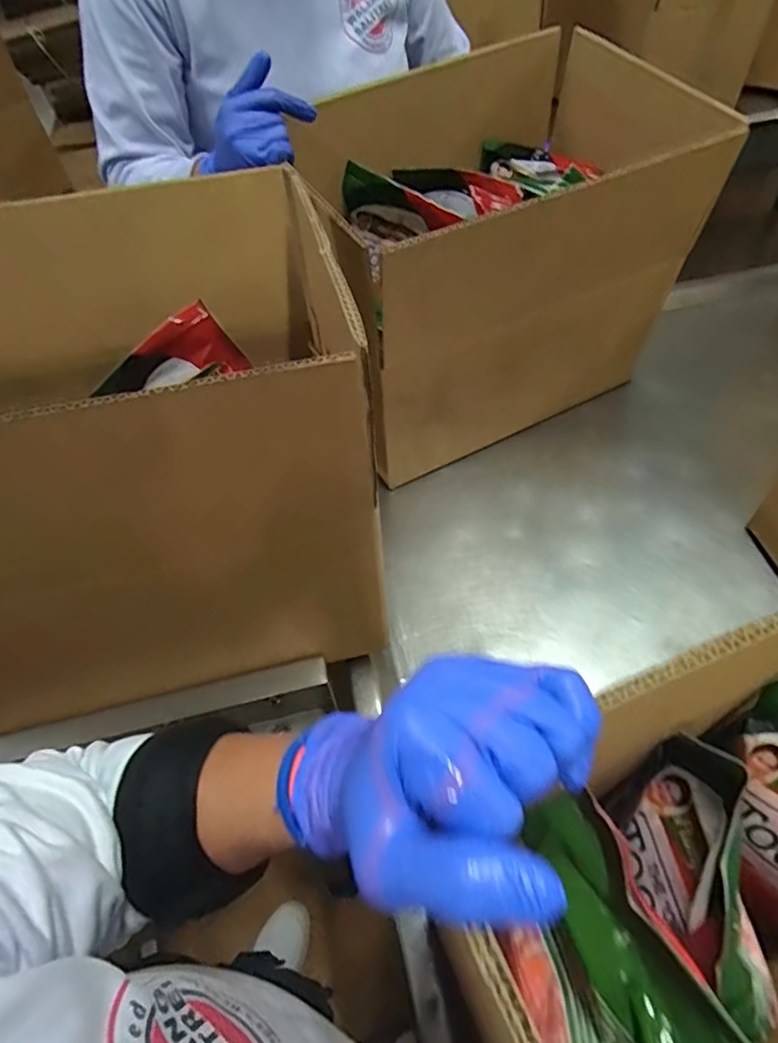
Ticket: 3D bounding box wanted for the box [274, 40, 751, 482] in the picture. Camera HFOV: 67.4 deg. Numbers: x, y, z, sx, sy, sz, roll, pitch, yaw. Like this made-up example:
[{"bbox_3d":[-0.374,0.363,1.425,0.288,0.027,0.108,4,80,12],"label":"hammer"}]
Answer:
[{"bbox_3d":[0.113,-0.311,0.742,0.421,0.350,0.308,-23,54,-11],"label":"box"}]

